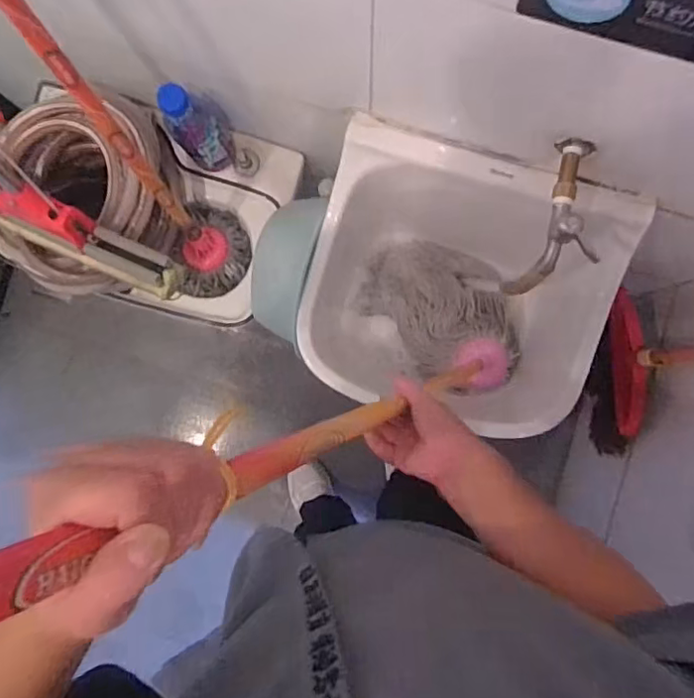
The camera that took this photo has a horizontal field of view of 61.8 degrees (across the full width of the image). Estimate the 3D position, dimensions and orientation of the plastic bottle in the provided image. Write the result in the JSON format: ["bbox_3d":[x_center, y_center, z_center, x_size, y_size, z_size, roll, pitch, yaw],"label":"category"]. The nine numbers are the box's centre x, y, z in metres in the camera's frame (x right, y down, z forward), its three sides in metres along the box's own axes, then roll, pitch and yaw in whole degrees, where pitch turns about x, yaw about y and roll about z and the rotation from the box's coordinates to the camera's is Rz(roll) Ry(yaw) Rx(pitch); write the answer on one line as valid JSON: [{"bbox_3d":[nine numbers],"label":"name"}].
[{"bbox_3d":[-0.219,-0.328,0.860,0.080,0.195,0.057,-32,87,0],"label":"plastic bottle"}]

